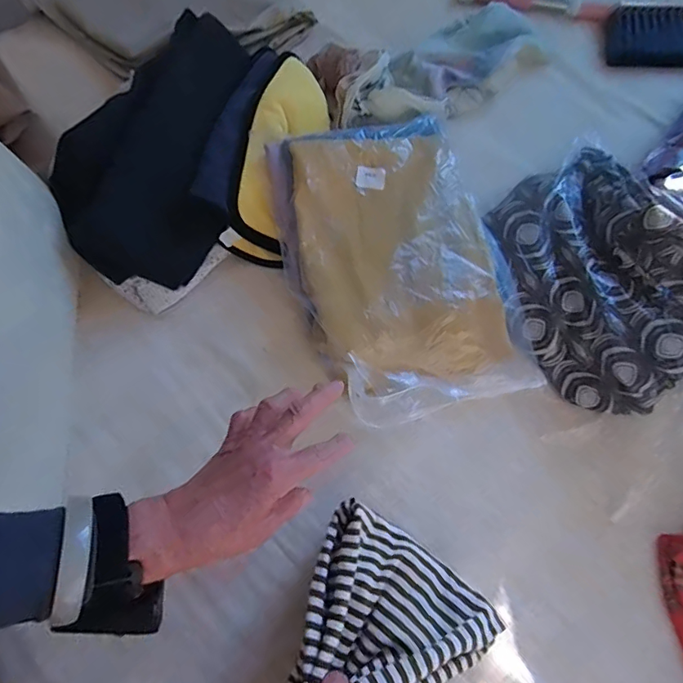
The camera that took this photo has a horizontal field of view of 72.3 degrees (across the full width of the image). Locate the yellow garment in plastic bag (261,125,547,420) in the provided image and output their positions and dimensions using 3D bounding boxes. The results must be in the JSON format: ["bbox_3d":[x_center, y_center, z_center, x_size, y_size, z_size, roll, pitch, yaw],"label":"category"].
[{"bbox_3d":[0.063,-0.095,0.549,0.239,0.068,0.359,-18,76,-3],"label":"yellow garment in plastic bag"}]

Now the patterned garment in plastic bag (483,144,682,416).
[{"bbox_3d":[0.291,-0.078,0.529,0.170,0.094,0.308,-15,76,-2],"label":"patterned garment in plastic bag"}]

